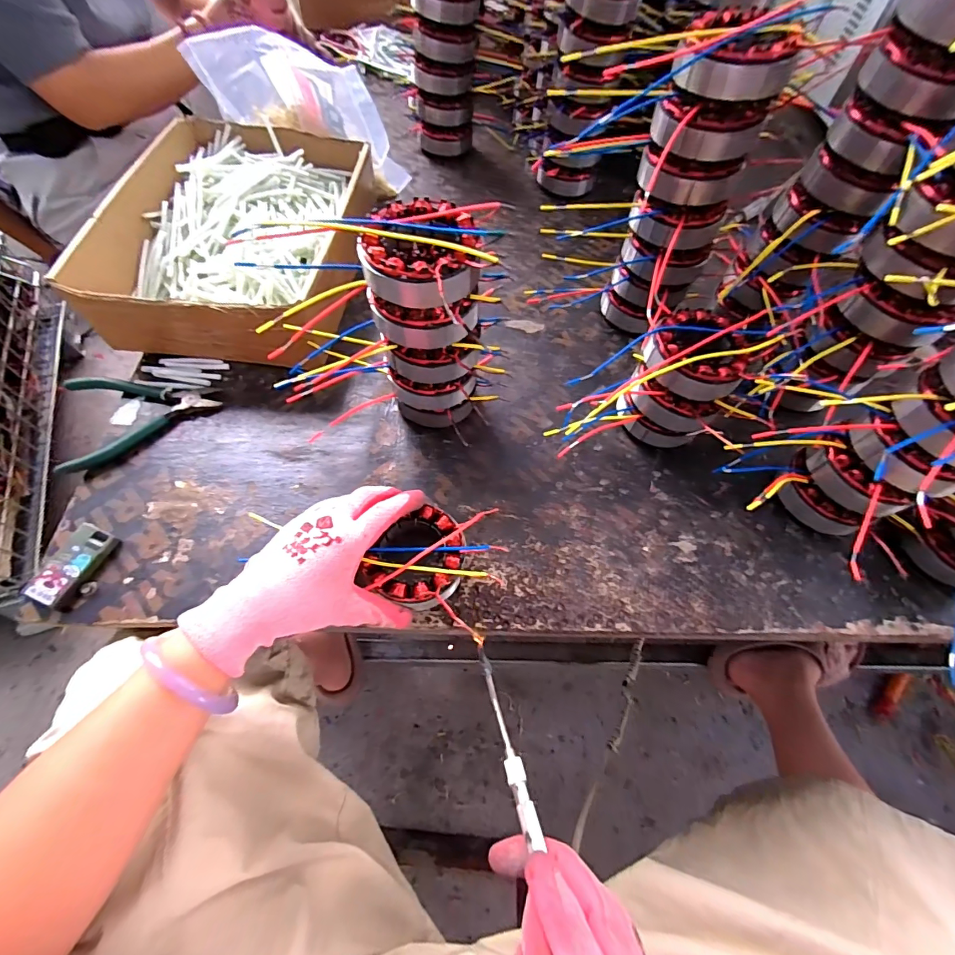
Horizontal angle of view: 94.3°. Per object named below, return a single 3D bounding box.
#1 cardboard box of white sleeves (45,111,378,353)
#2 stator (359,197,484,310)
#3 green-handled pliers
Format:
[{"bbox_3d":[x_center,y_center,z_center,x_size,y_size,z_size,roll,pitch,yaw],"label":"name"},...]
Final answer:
[{"bbox_3d":[-0.272,-0.285,0.530,0.246,0.097,0.331,4,62,0],"label":"cardboard box of white sleeves"},{"bbox_3d":[-0.038,-0.158,0.324,0.085,0.043,0.090,7,62,1],"label":"stator"},{"bbox_3d":[-0.337,-0.067,0.446,0.136,0.020,0.104,-16,64,-11],"label":"green-handled pliers"}]

